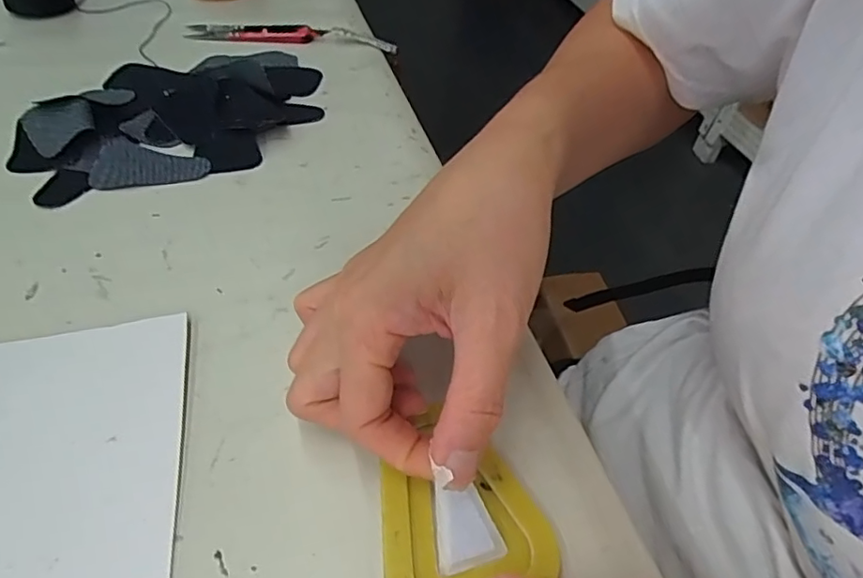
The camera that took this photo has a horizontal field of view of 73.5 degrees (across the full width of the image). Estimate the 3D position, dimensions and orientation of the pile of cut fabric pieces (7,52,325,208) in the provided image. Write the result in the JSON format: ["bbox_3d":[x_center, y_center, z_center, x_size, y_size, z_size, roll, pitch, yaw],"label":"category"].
[{"bbox_3d":[-0.170,-0.125,0.385,0.183,0.022,0.154,-9,48,-11],"label":"pile of cut fabric pieces"}]

